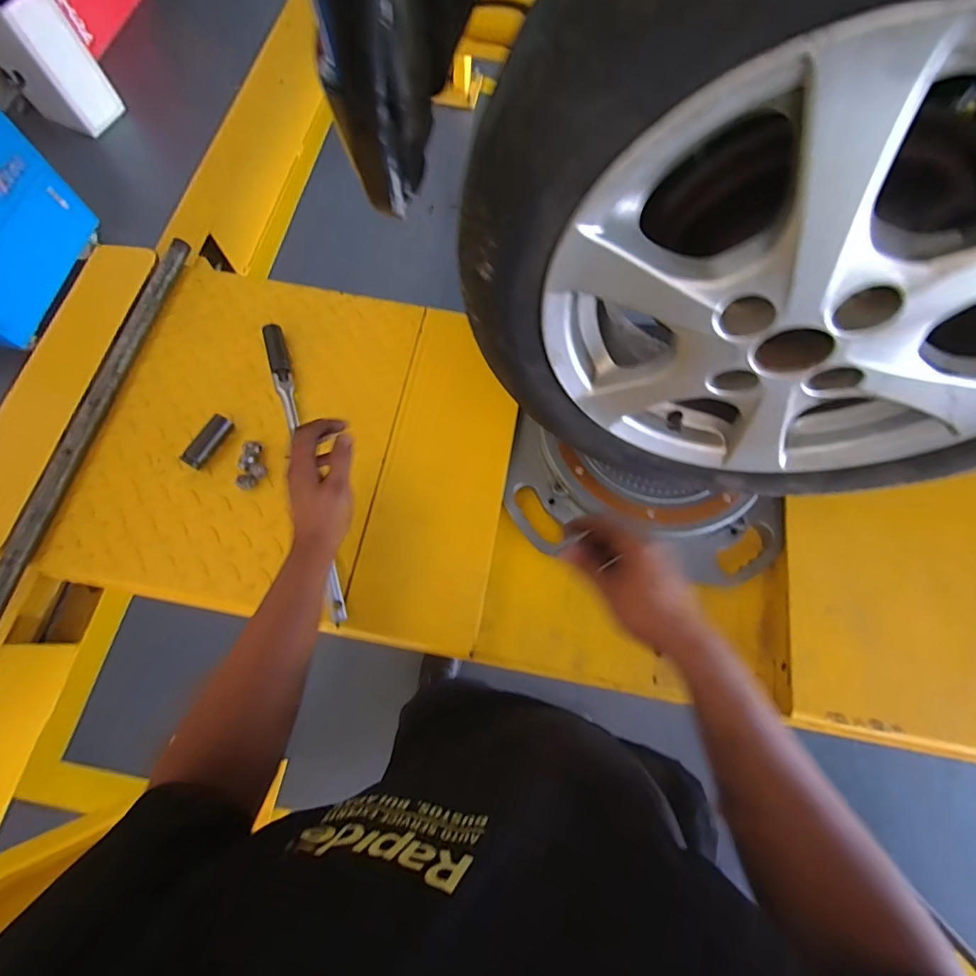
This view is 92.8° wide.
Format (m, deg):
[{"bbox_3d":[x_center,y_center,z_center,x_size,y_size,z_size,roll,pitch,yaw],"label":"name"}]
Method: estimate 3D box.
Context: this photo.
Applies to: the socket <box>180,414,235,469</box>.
[{"bbox_3d":[-0.382,-0.064,0.632,0.026,0.023,0.077,28,73,8],"label":"socket"}]

